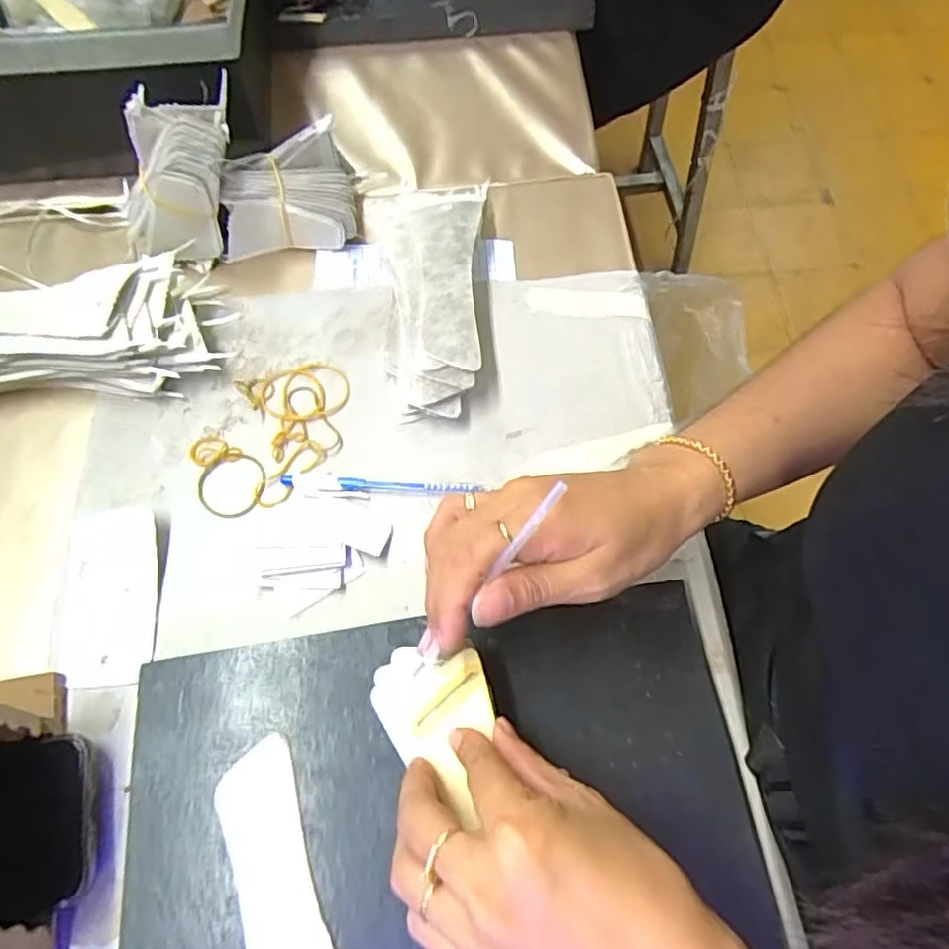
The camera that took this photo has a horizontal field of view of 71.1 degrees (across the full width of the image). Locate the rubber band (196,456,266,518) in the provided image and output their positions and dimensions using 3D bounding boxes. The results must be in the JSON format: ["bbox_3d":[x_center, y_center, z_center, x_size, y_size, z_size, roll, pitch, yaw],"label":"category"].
[{"bbox_3d":[-0.157,0.007,0.428,0.044,0.004,0.044,0,63,0],"label":"rubber band"}]

